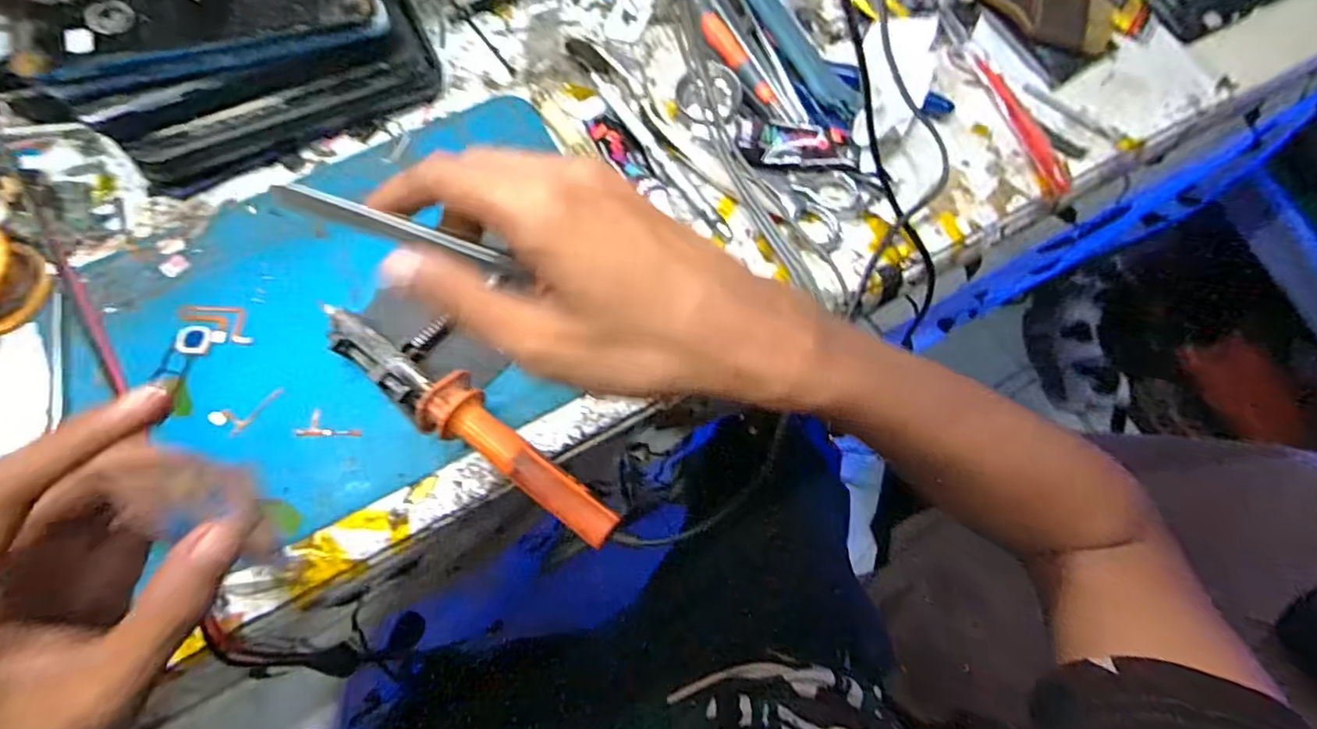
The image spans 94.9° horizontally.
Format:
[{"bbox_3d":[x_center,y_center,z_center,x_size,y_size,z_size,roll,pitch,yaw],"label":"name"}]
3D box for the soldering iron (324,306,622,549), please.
[{"bbox_3d":[-0.096,0.029,0.302,0.182,0.035,0.028,37,75,9],"label":"soldering iron"}]

